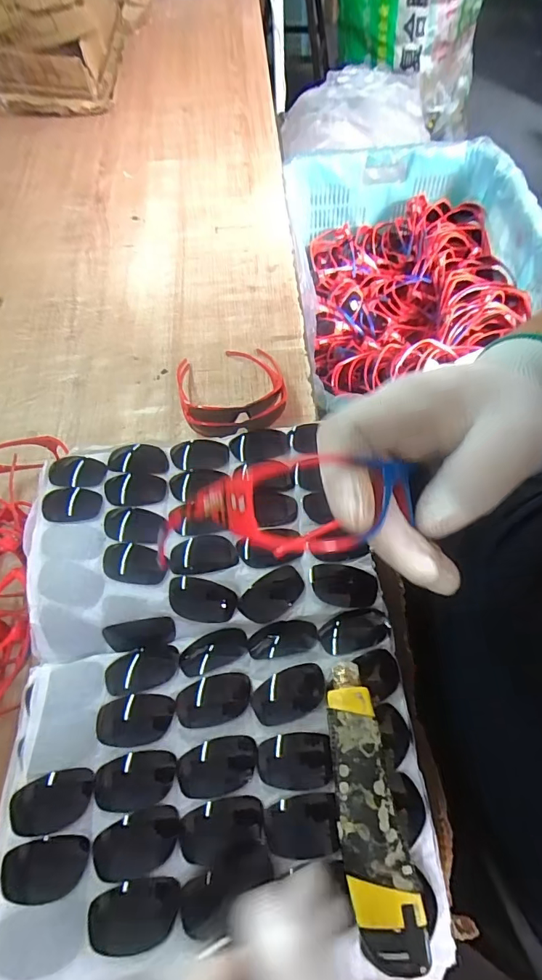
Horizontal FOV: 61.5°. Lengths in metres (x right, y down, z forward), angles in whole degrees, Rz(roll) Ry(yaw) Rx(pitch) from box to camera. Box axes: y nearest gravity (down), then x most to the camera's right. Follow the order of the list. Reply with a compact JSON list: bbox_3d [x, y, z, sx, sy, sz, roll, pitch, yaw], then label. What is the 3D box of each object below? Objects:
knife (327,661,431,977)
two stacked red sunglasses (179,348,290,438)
[{"bbox_3d":[0.058,0.195,0.289,0.037,0.029,0.155,-10,63,-2],"label":"knife"},{"bbox_3d":[-0.050,-0.131,0.579,0.129,0.051,0.153,-10,63,-2],"label":"two stacked red sunglasses"}]

